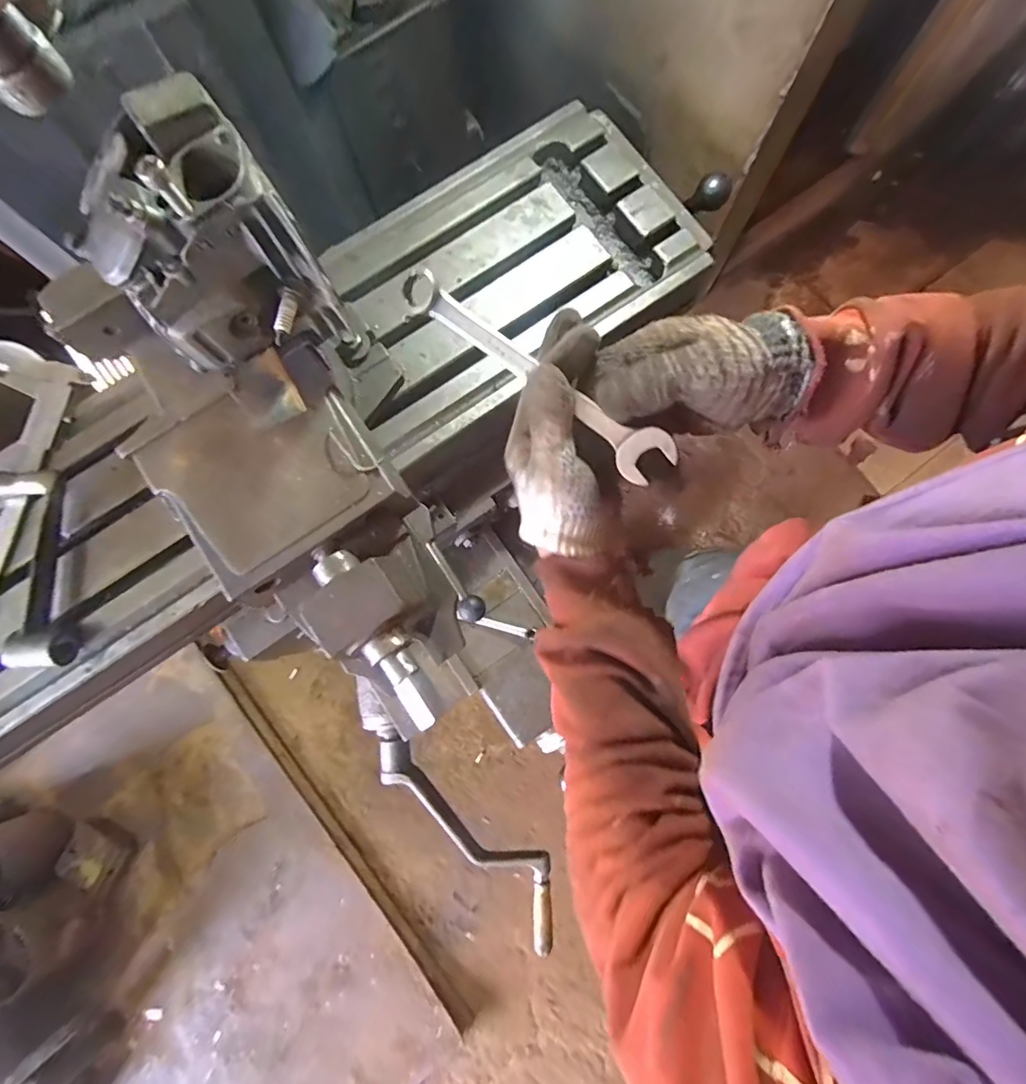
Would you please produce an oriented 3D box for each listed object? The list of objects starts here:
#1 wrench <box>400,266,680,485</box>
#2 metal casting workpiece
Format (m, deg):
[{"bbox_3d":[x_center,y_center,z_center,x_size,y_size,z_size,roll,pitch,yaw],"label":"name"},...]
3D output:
[{"bbox_3d":[0.014,-0.110,0.336,0.214,0.009,0.037,35,113,2],"label":"wrench"},{"bbox_3d":[-0.186,-0.179,0.302,0.110,0.118,0.109,-39,82,-6],"label":"metal casting workpiece"}]

